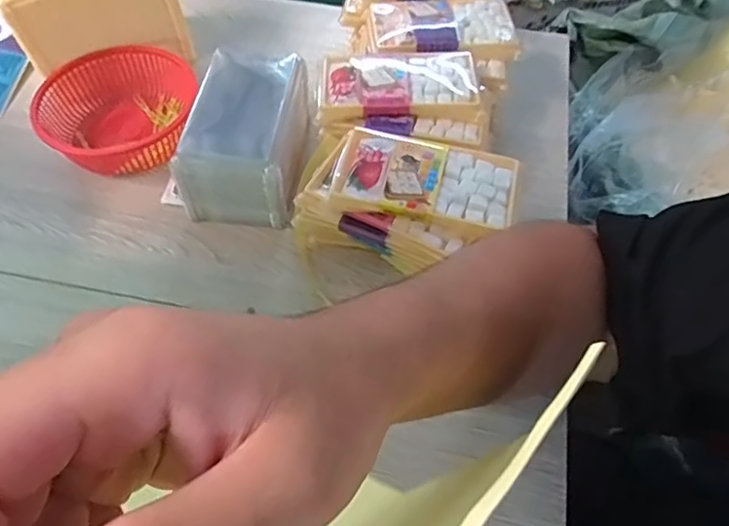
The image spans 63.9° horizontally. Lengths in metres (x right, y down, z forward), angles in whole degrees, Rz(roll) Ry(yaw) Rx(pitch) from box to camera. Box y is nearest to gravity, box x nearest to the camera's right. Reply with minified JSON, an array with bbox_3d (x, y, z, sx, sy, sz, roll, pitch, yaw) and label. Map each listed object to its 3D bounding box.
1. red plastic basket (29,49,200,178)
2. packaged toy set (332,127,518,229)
[{"bbox_3d":[-0.214,-0.131,0.508,0.132,0.039,0.119,-2,57,-1],"label":"red plastic basket"},{"bbox_3d":[0.044,-0.061,0.414,0.123,0.016,0.070,12,57,7],"label":"packaged toy set"}]

